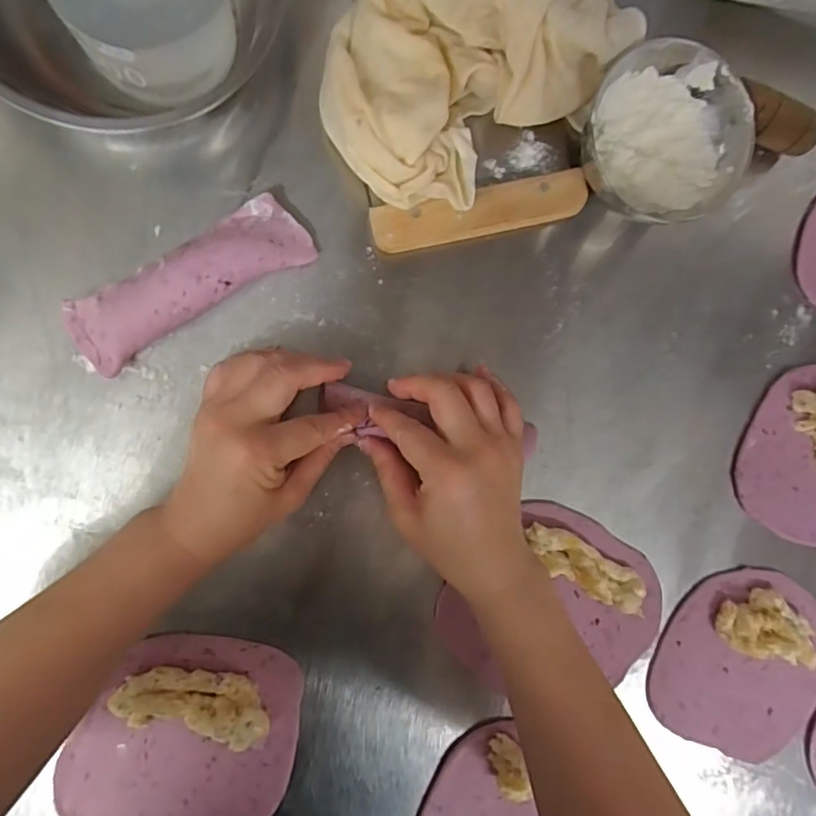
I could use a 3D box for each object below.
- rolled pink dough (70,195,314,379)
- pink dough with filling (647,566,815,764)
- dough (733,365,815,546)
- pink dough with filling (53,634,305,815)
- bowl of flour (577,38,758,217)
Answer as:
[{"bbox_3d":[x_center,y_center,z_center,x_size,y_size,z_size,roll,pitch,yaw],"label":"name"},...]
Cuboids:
[{"bbox_3d":[-0.135,-0.077,0.333,0.154,0.030,0.045,-32,98,-6],"label":"rolled pink dough"},{"bbox_3d":[0.268,0.201,0.415,0.149,0.024,0.140,-1,94,-9],"label":"pink dough with filling"},{"bbox_3d":[0.327,0.043,0.416,0.132,0.026,0.127,30,89,-10],"label":"dough"},{"bbox_3d":[-0.142,0.223,0.352,0.136,0.025,0.140,26,89,-10],"label":"pink dough with filling"},{"bbox_3d":[0.167,-0.178,0.362,0.097,0.052,0.100,-1,94,-9],"label":"bowl of flour"}]

